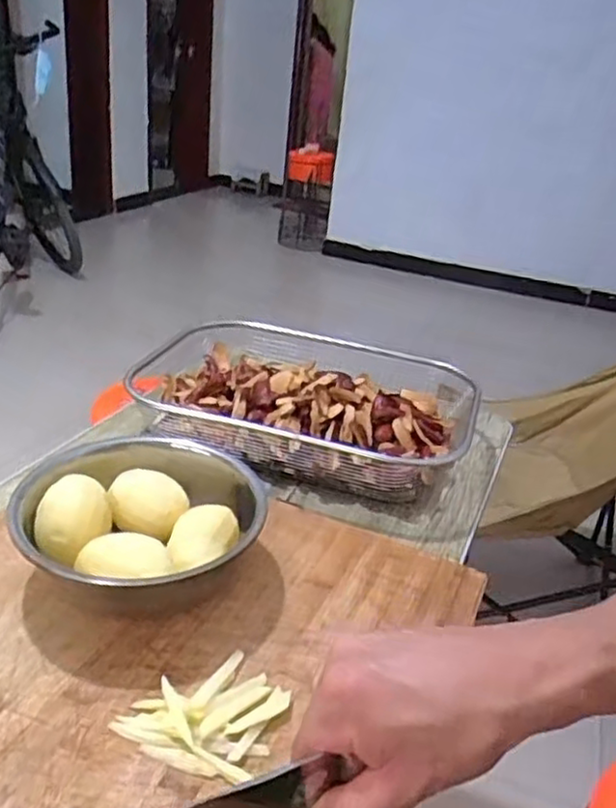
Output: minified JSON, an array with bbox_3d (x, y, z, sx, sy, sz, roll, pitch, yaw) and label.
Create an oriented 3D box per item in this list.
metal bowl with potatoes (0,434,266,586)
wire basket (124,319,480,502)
[{"bbox_3d":[-0.127,0.099,0.545,0.179,0.072,0.174,5,27,-3],"label":"metal bowl with potatoes"},{"bbox_3d":[0.003,0.000,0.792,0.343,0.064,0.264,12,27,11],"label":"wire basket"}]

